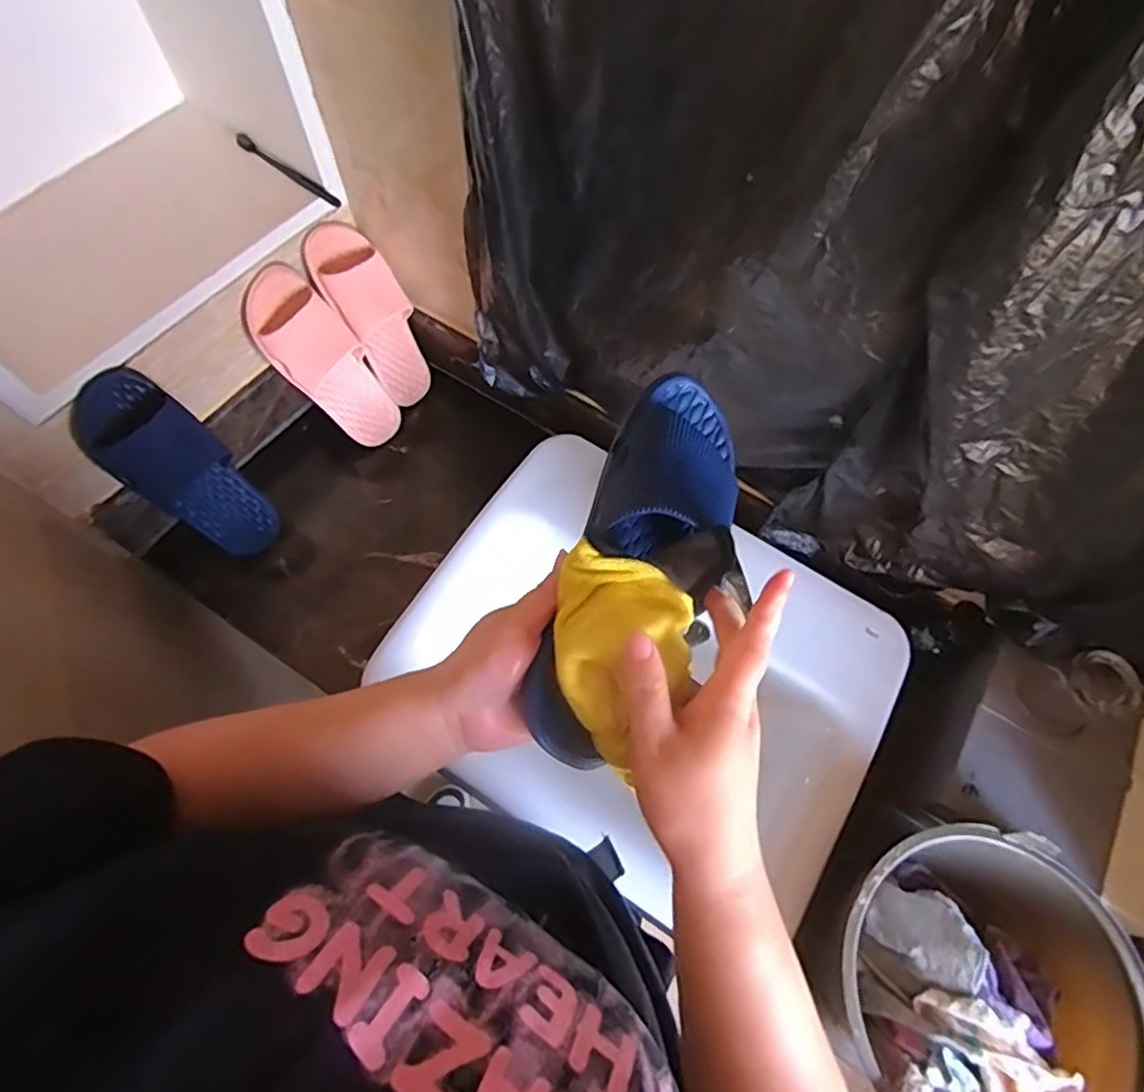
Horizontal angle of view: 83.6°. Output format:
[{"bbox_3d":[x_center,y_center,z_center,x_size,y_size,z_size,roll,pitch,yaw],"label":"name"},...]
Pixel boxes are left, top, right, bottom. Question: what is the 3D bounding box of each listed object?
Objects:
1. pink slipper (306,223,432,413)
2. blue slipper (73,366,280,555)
[{"bbox_3d":[-0.269,-0.313,0.890,0.097,0.252,0.059,-42,47,-17],"label":"pink slipper"},{"bbox_3d":[-0.484,-0.092,0.797,0.061,0.277,0.113,27,66,36],"label":"blue slipper"}]

